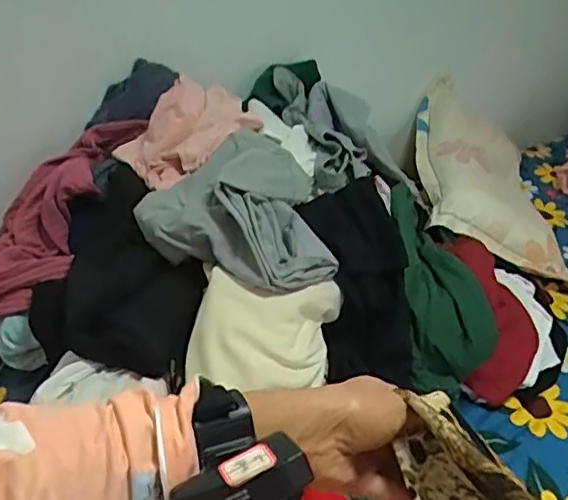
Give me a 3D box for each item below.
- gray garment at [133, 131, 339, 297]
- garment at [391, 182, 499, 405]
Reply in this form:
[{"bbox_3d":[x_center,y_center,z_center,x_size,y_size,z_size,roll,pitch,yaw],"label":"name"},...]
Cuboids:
[{"bbox_3d":[-0.077,-0.073,0.938,0.271,0.128,0.287,1,35,-10],"label":"gray garment"},{"bbox_3d":[0.249,0.042,1.053,0.136,0.146,0.377,-7,66,-19],"label":"garment"}]

